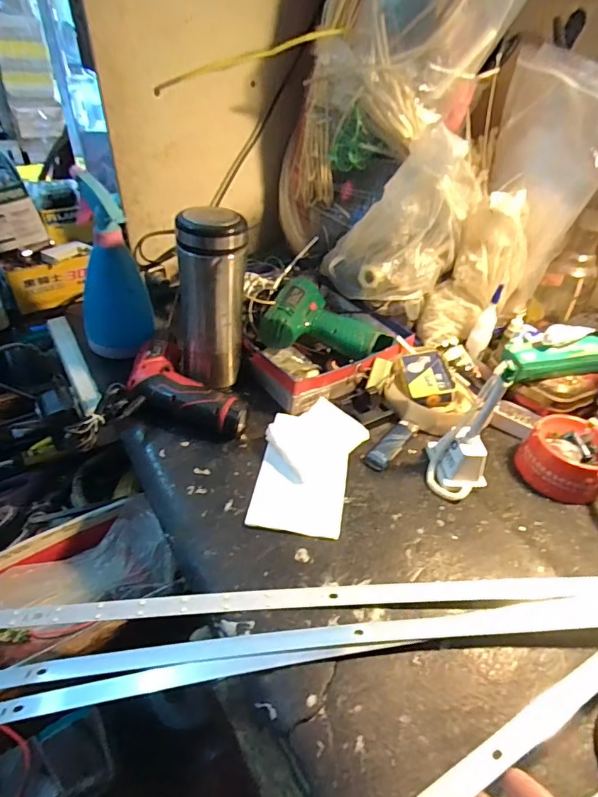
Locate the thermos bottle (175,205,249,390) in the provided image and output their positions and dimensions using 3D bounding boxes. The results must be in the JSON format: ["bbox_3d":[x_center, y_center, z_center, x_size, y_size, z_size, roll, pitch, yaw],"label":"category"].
[{"bbox_3d":[-0.095,-0.106,0.512,0.075,0.188,0.058,4,42,-1],"label":"thermos bottle"}]

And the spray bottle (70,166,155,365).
[{"bbox_3d":[-0.224,-0.145,0.541,0.083,0.190,0.084,-10,44,-16],"label":"spray bottle"}]

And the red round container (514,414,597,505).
[{"bbox_3d":[0.281,0.061,0.485,0.079,0.044,0.086,2,42,-2],"label":"red round container"}]

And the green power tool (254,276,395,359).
[{"bbox_3d":[0.038,-0.103,0.587,0.162,0.047,0.125,7,42,3],"label":"green power tool"}]

